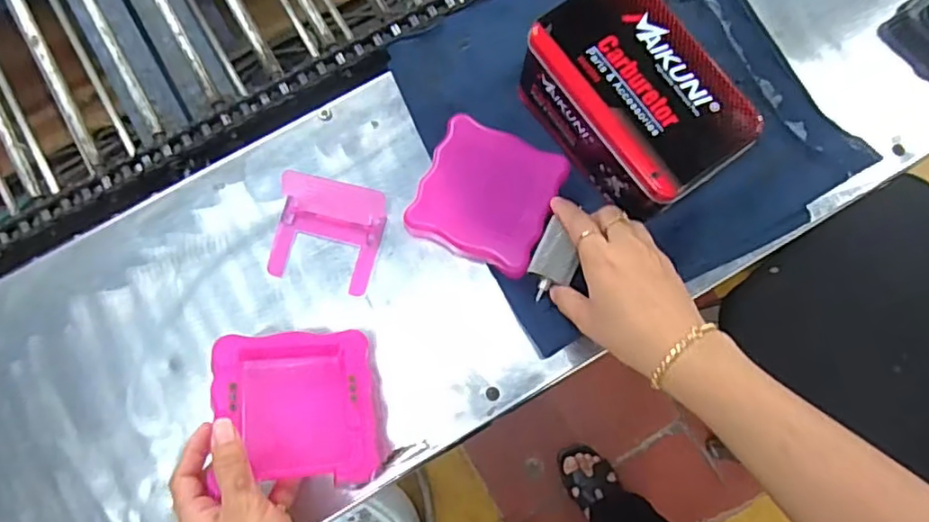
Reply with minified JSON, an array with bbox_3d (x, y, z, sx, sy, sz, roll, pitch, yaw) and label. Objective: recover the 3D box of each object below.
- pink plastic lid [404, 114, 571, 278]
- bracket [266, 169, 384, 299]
[{"bbox_3d":[0.018,-0.051,0.494,0.101,0.033,0.102,23,79,5],"label":"pink plastic lid"},{"bbox_3d":[-0.111,-0.024,0.496,0.083,0.022,0.083,12,78,3],"label":"bracket"}]

